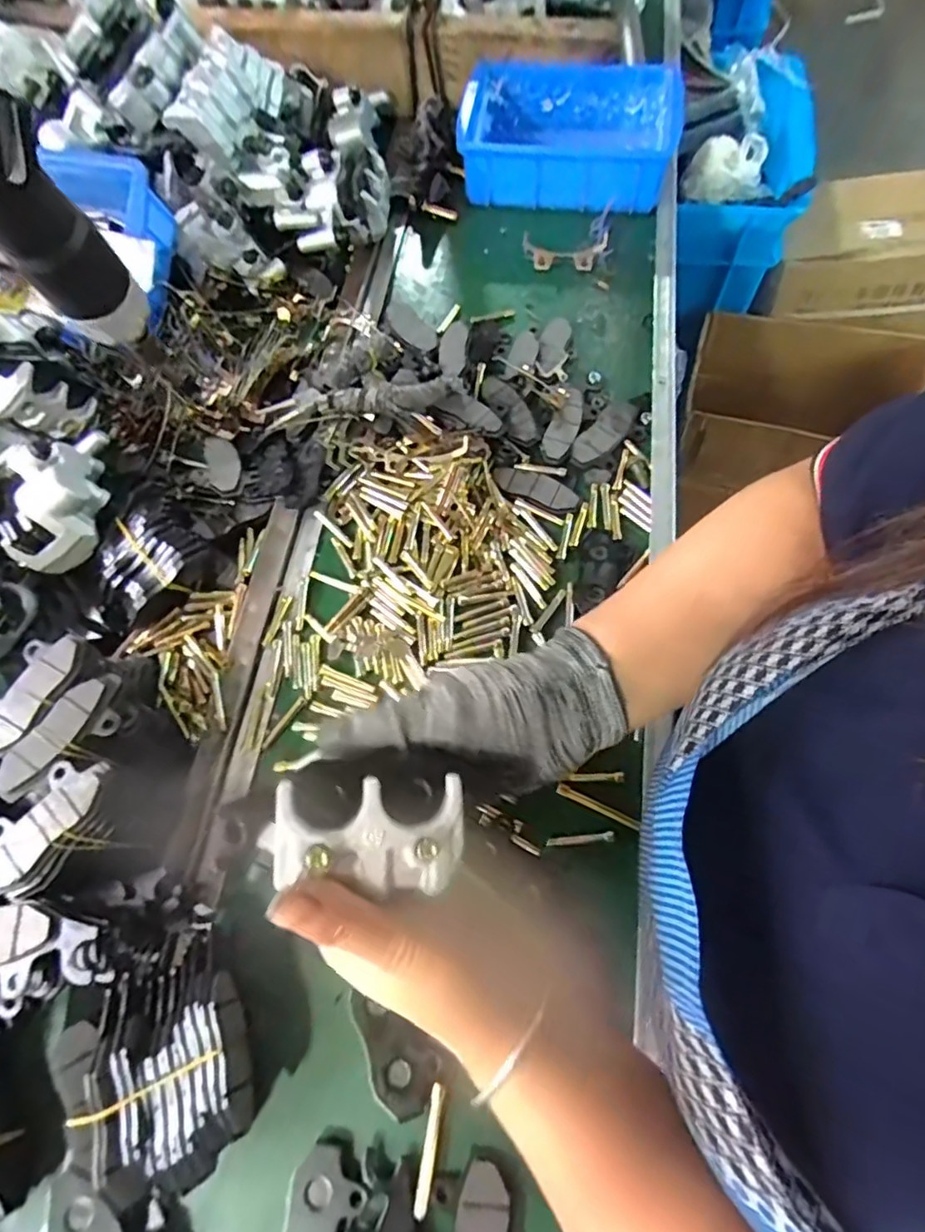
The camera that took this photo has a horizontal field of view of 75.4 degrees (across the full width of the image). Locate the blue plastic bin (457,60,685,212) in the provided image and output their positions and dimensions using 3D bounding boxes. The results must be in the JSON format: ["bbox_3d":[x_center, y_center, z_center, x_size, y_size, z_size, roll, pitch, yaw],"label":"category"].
[{"bbox_3d":[0.104,-0.481,0.607,0.211,0.062,0.145,8,67,6],"label":"blue plastic bin"}]

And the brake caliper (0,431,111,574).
[{"bbox_3d":[-0.289,-0.094,0.434,0.052,0.060,0.117,-2,67,2],"label":"brake caliper"}]

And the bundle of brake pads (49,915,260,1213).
[{"bbox_3d":[-0.156,0.236,0.315,0.092,0.037,0.106,-29,69,-9],"label":"bundle of brake pads"}]

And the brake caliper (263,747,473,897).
[{"bbox_3d":[-0.036,0.082,0.237,0.072,0.028,0.044,8,66,3],"label":"brake caliper"}]

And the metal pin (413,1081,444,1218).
[{"bbox_3d":[-0.017,0.279,0.313,0.007,0.004,0.055,7,67,8],"label":"metal pin"}]

